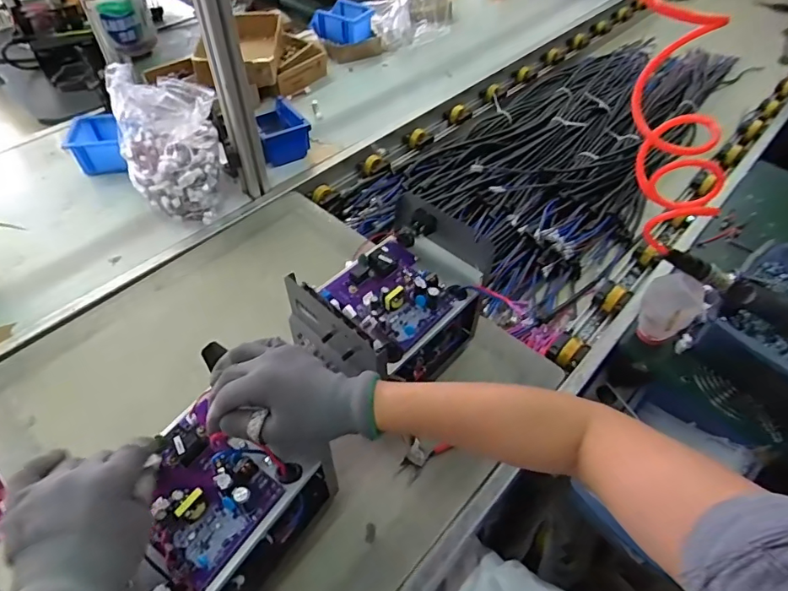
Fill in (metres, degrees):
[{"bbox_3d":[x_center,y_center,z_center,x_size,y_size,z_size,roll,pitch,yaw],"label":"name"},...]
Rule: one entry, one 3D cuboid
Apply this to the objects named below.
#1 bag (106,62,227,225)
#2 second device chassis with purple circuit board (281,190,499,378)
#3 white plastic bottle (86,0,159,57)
[{"bbox_3d":[-0.378,-0.241,0.830,0.156,0.202,0.144,-4,50,-5],"label":"bag"},{"bbox_3d":[0.002,0.013,0.622,0.160,0.149,0.225,36,58,25],"label":"second device chassis with purple circuit board"},{"bbox_3d":[-0.327,-0.338,0.584,0.063,0.076,0.059,-19,53,-17],"label":"white plastic bottle"}]

